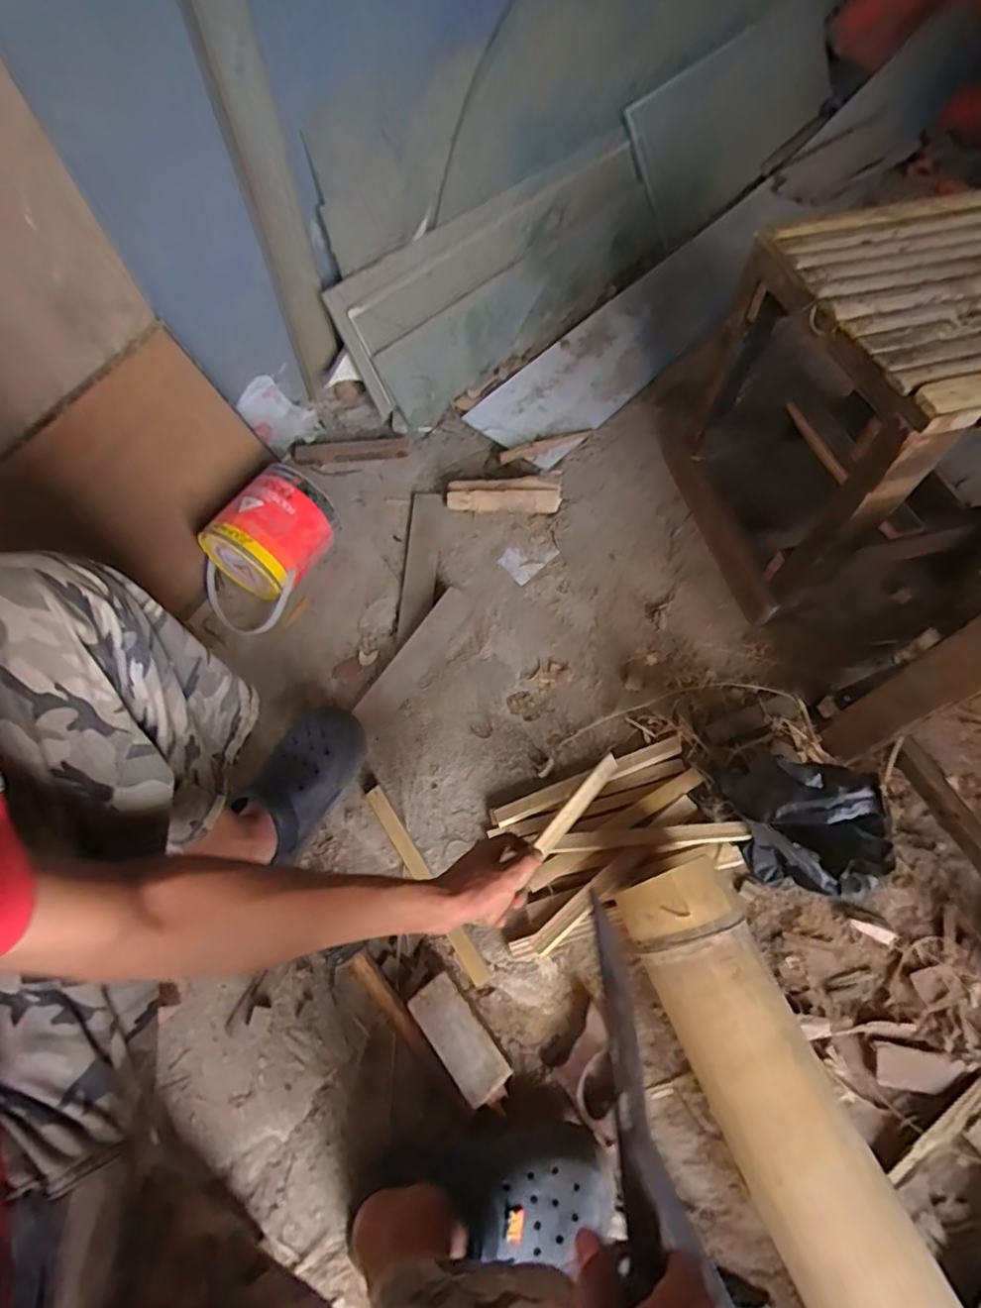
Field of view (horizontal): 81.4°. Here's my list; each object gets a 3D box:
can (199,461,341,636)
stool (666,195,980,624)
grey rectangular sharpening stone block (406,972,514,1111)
[{"bbox_3d":[-0.351,-0.162,0.896,0.141,0.154,0.233,37,70,16],"label":"can"},{"bbox_3d":[0.560,-0.350,0.840,0.404,0.400,0.427,-10,65,-5],"label":"stool"},{"bbox_3d":[-0.036,0.443,0.657,0.055,0.016,0.130,-36,69,-16],"label":"grey rectangular sharpening stone block"}]

